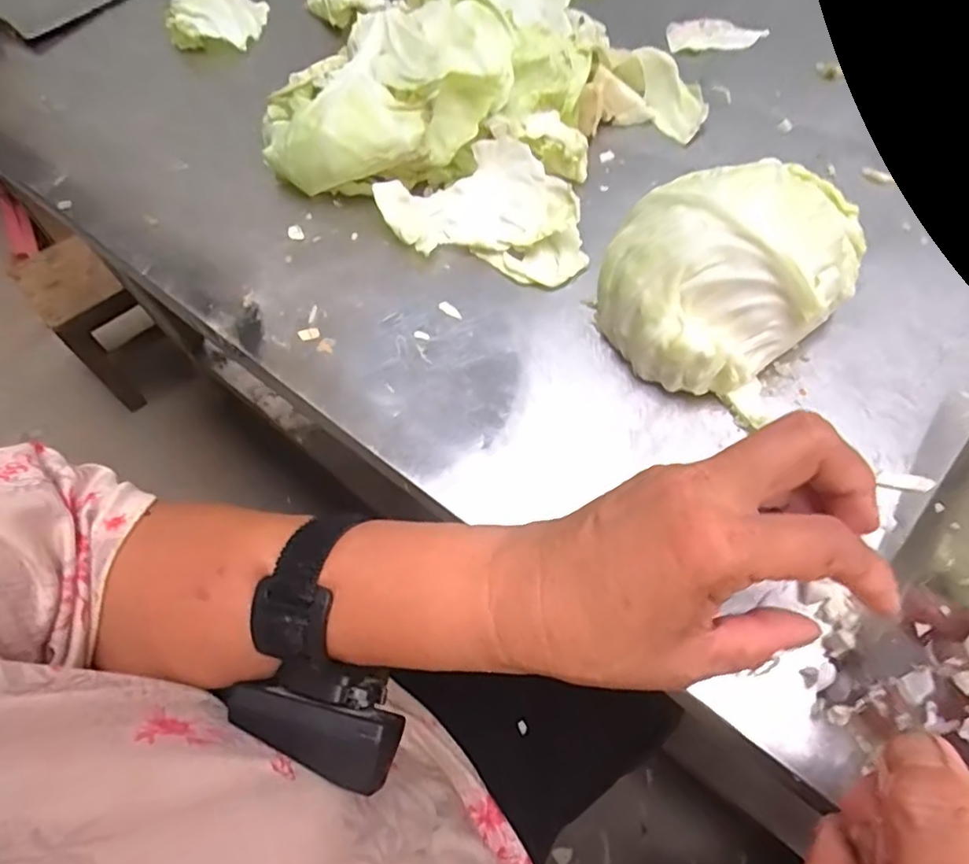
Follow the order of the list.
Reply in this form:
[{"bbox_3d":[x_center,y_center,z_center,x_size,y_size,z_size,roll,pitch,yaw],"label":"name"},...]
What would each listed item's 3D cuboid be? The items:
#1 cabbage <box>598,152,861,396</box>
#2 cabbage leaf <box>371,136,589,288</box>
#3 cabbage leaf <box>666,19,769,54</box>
[{"bbox_3d":[0.122,-0.081,0.302,0.123,0.073,0.102,-39,66,-20],"label":"cabbage"},{"bbox_3d":[0.001,-0.132,0.357,0.118,0.031,0.072,15,60,10],"label":"cabbage leaf"},{"bbox_3d":[0.181,-0.310,0.478,0.077,0.008,0.035,-3,59,-1],"label":"cabbage leaf"}]

